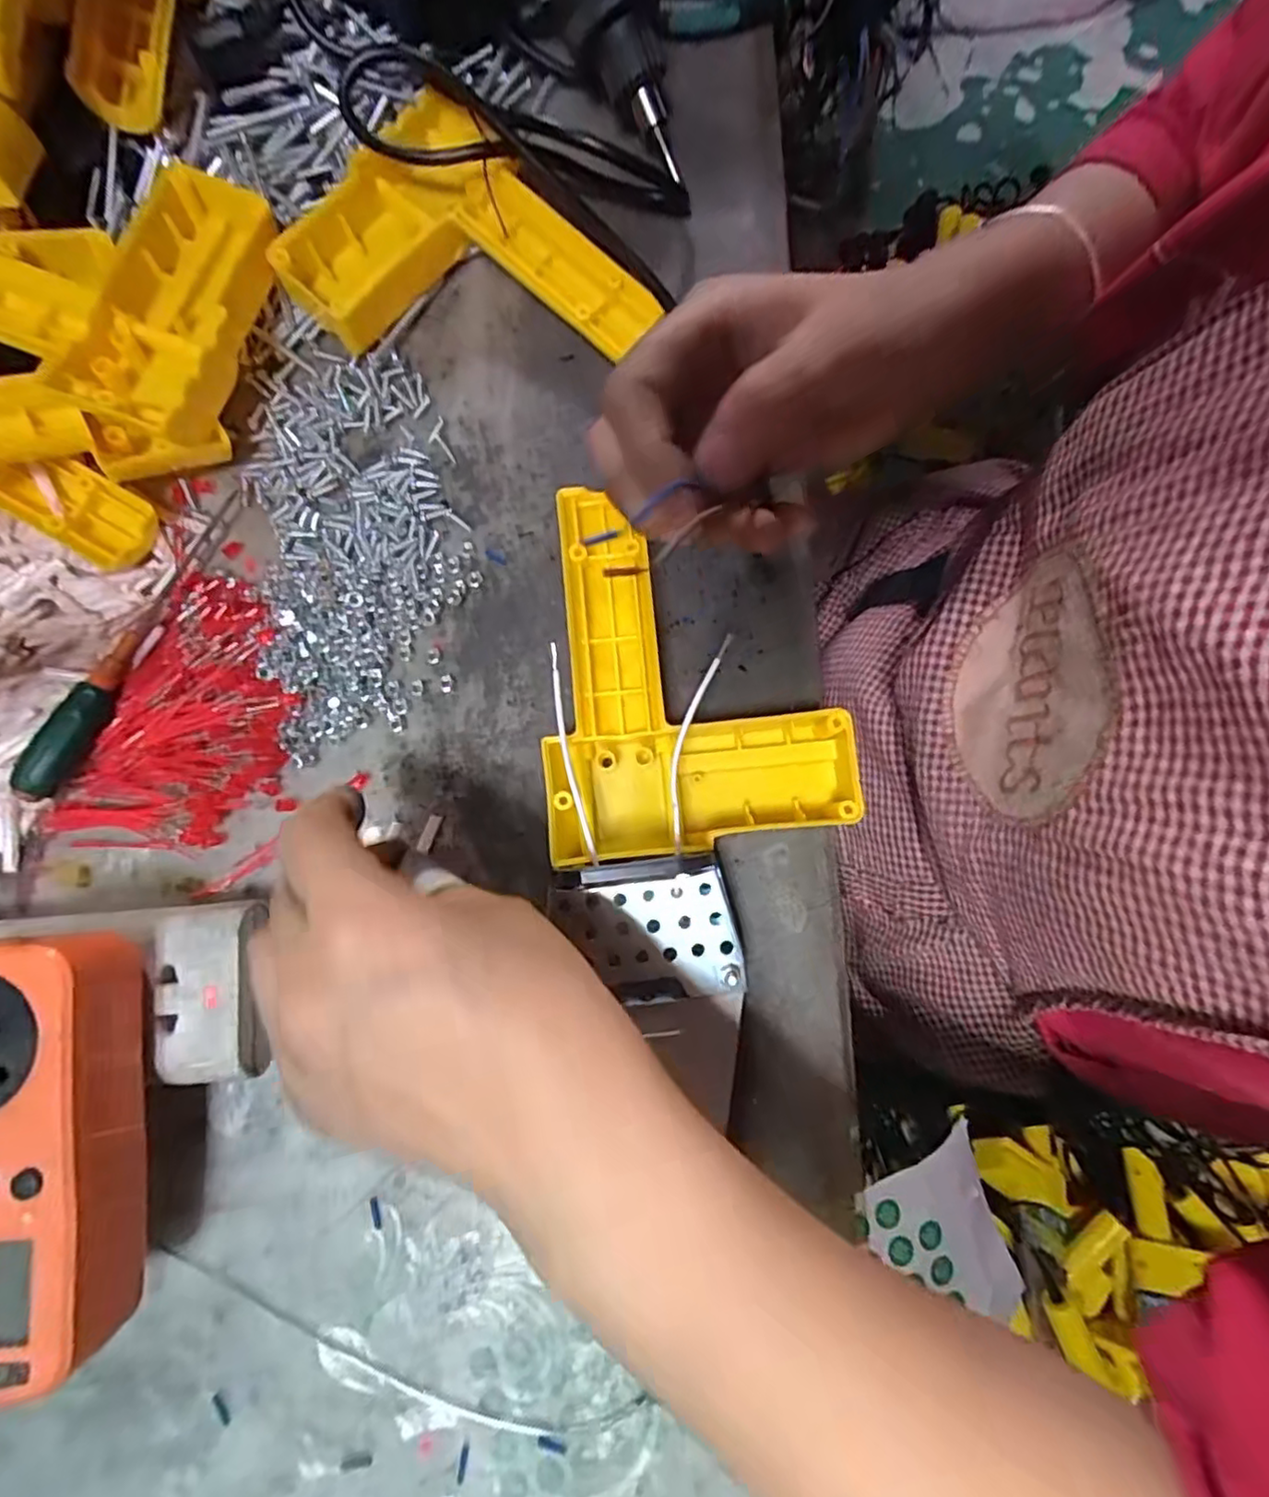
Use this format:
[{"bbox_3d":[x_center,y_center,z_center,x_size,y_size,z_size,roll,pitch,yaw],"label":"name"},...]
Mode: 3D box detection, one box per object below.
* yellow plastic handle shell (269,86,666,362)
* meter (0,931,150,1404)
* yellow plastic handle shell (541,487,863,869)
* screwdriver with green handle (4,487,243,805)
[{"bbox_3d":[-0.080,-0.208,0.290,0.111,0.034,0.139,-42,82,-6],"label":"yellow plastic handle shell"},{"bbox_3d":[-0.195,0.124,0.205,0.064,0.031,0.124,-4,80,0],"label":"meter"},{"bbox_3d":[0.020,-0.032,0.259,0.115,0.033,0.140,-8,80,0],"label":"yellow plastic handle shell"},{"bbox_3d":[-0.211,-0.048,0.271,0.015,0.015,0.145,21,81,5],"label":"screwdriver with green handle"}]

